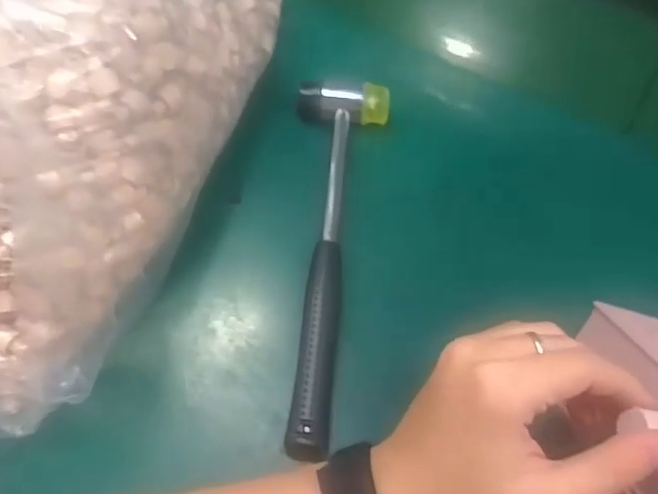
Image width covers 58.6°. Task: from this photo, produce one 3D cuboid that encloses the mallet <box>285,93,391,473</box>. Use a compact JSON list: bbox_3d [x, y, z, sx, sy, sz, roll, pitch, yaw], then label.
[{"bbox_3d":[-0.005,-0.004,0.390,0.063,0.030,0.269,8,59,2],"label":"mallet"}]

